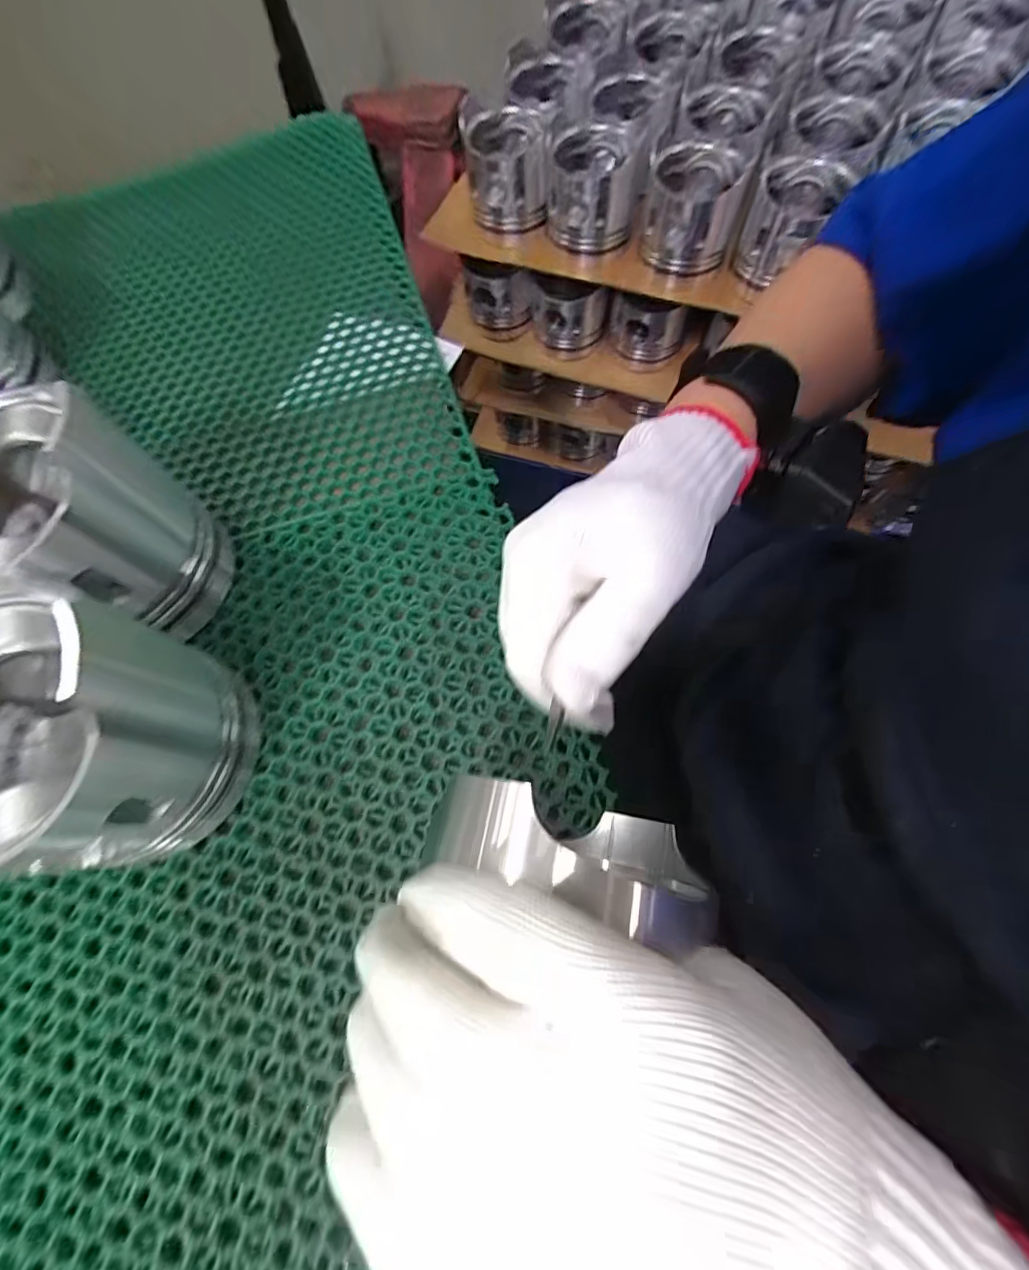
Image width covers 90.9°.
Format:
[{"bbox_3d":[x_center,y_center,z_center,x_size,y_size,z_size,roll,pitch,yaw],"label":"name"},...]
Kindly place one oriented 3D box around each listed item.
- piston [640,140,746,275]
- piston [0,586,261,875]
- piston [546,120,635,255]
[{"bbox_3d":[0.197,-0.475,0.561,0.096,0.080,0.109,17,72,10],"label":"piston"},{"bbox_3d":[-0.185,0.043,0.211,0.102,0.103,0.100,-1,69,2],"label":"piston"},{"bbox_3d":[0.084,-0.512,0.577,0.094,0.082,0.105,-5,70,2],"label":"piston"}]

